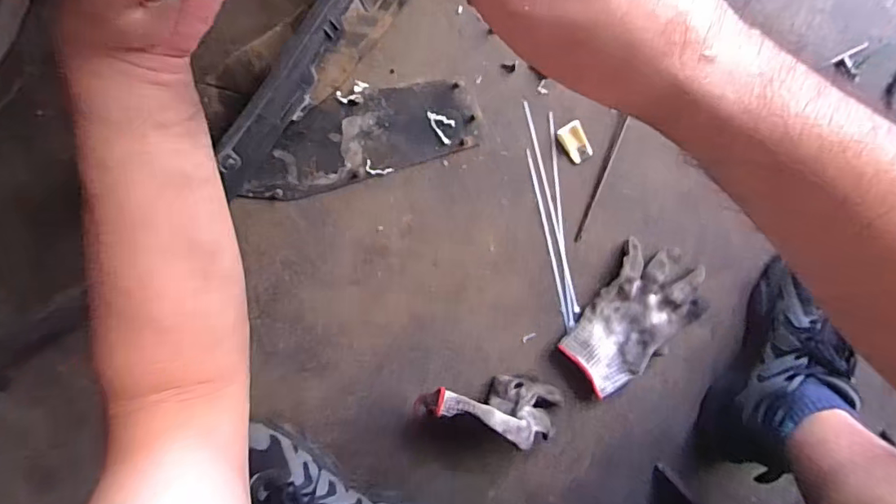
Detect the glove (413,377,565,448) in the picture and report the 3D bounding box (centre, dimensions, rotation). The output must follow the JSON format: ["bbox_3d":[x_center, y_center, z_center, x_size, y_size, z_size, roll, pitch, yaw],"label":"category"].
[{"bbox_3d":[0.050,0.181,0.562,0.169,0.086,0.065,9,99,-4],"label":"glove"}]

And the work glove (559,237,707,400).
[{"bbox_3d":[0.211,0.072,0.581,0.172,0.033,0.116,-44,98,5],"label":"work glove"}]

